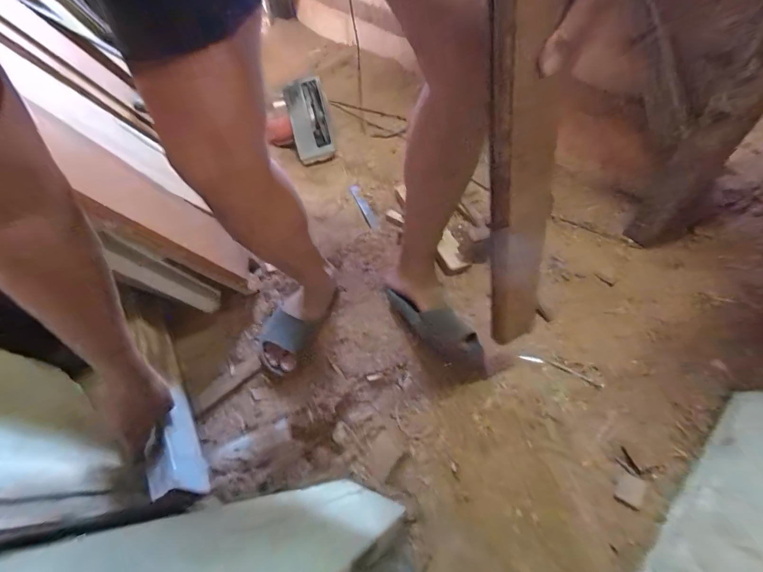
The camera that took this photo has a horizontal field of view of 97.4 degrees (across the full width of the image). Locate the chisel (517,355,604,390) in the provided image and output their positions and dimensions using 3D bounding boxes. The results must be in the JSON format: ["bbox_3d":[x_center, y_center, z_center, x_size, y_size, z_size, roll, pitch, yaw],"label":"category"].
[{"bbox_3d":[0.358,0.168,0.673,0.157,0.005,0.016,21,60,18],"label":"chisel"}]

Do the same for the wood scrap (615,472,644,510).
[{"bbox_3d":[0.412,0.338,0.557,0.035,0.007,0.046,30,63,23],"label":"wood scrap"}]

